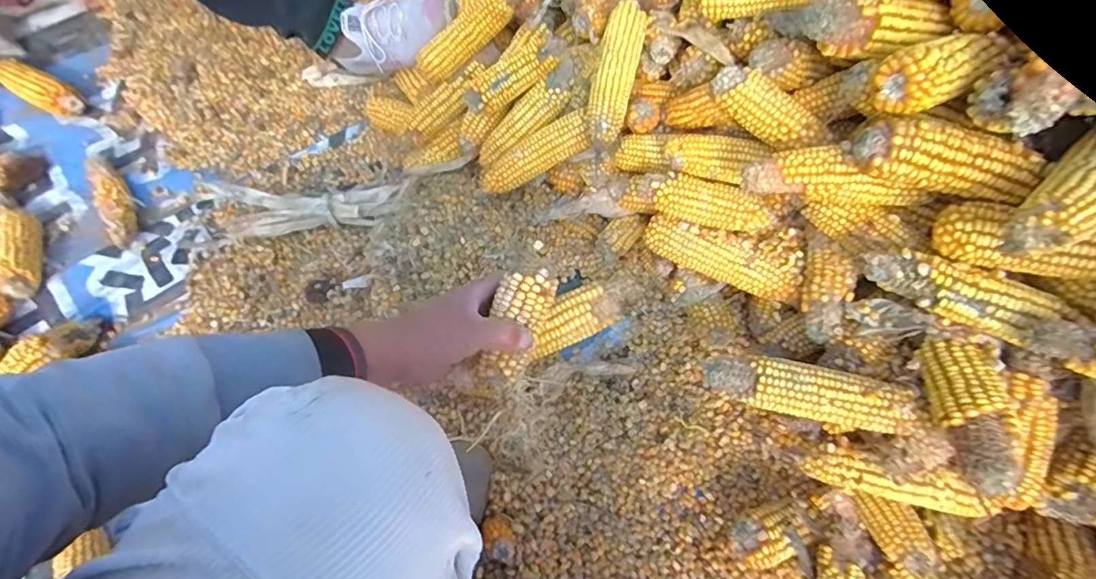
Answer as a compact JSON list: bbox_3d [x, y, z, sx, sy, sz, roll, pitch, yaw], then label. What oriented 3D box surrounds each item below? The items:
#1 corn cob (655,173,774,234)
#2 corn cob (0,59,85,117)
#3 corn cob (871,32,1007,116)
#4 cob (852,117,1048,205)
[{"bbox_3d":[0.183,-0.095,0.583,0.131,0.037,0.043,22,67,7],"label":"corn cob"},{"bbox_3d":[-0.776,-0.309,0.799,0.174,0.038,0.054,31,69,11],"label":"corn cob"},{"bbox_3d":[0.318,-0.175,0.419,0.110,0.039,0.039,-18,69,-10],"label":"corn cob"},{"bbox_3d":[0.320,-0.105,0.427,0.133,0.039,0.040,14,67,3],"label":"cob"}]

